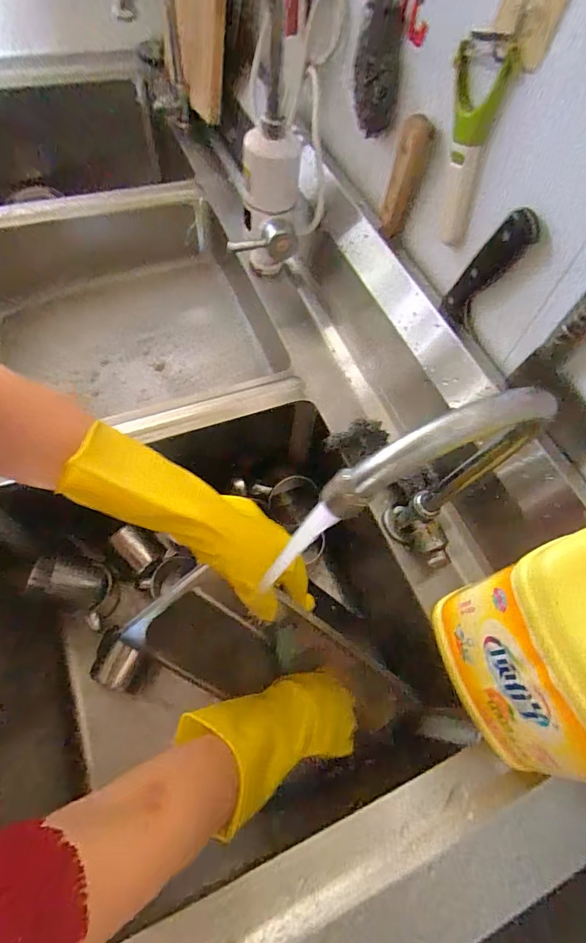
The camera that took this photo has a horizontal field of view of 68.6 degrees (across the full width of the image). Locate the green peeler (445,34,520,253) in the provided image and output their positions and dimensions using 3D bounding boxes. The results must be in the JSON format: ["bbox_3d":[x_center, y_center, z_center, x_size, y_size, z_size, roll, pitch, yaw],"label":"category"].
[{"bbox_3d":[0.137,-0.260,0.348,0.022,0.142,0.053,-30,68,-16],"label":"green peeler"}]

